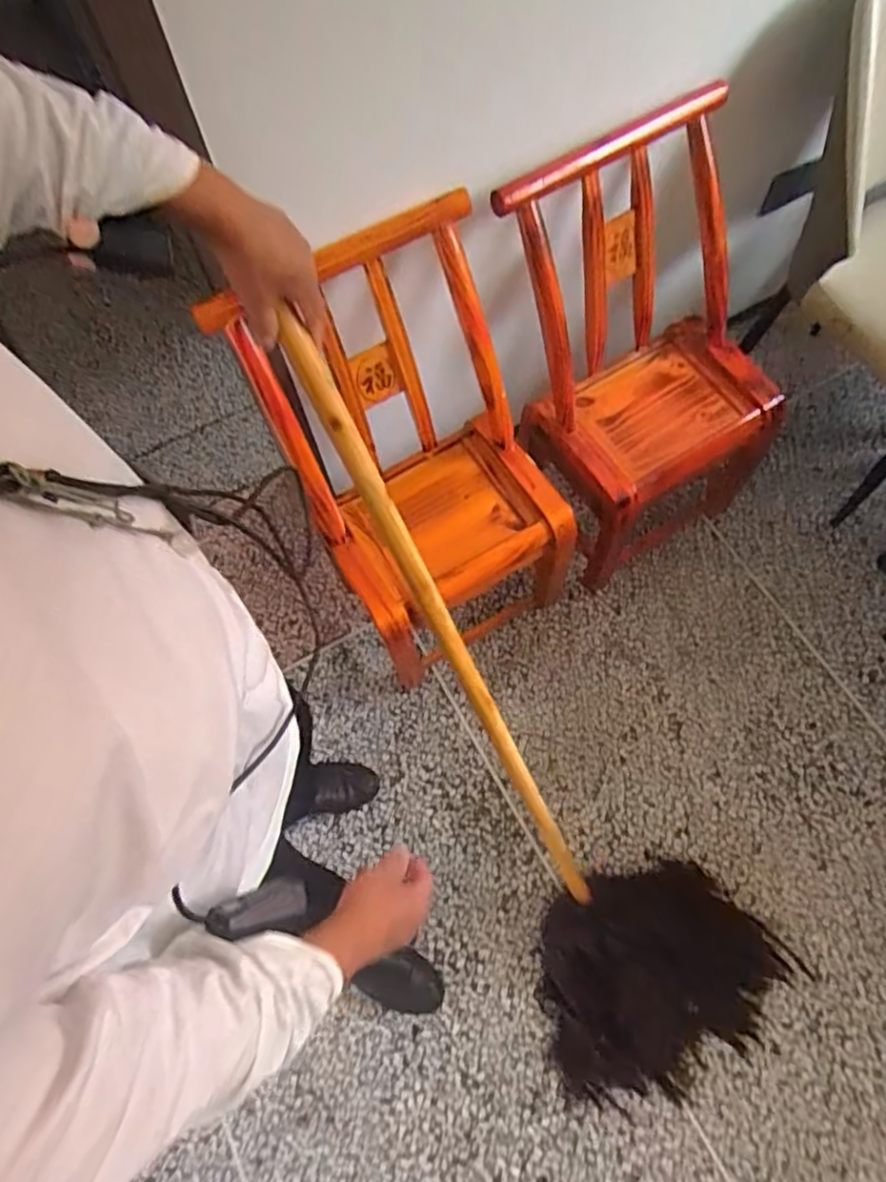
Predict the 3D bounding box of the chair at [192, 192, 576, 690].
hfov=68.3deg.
[{"bbox_3d":[-0.031,-0.232,1.353,0.497,0.761,0.585,-29,69,-9],"label":"chair"}]

